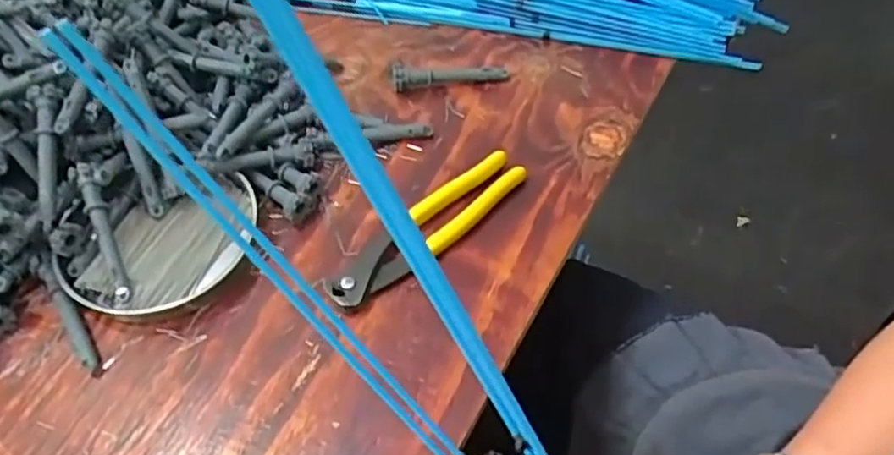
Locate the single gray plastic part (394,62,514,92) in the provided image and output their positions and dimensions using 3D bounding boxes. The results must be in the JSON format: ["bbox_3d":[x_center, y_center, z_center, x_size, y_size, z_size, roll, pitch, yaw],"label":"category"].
[{"bbox_3d":[0.003,-0.129,0.564,0.096,0.020,0.018,-6,54,-2],"label":"single gray plastic part"}]

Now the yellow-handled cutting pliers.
[{"bbox_3d":[-0.012,0.000,0.471,0.164,0.015,0.042,-32,59,-20],"label":"yellow-handled cutting pliers"}]

